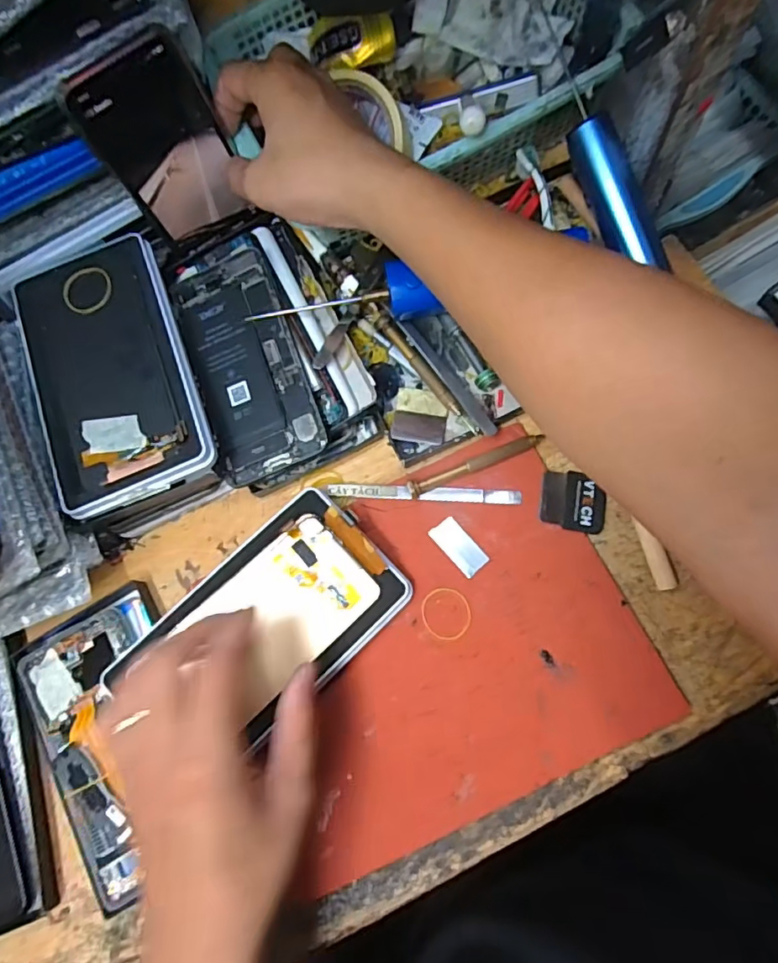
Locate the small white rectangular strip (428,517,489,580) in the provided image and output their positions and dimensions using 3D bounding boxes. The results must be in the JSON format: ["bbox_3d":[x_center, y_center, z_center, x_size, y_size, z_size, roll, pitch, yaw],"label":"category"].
[{"bbox_3d":[0.046,0.042,0.367,0.019,0.004,0.039,-40,75,-7],"label":"small white rectangular strip"}]

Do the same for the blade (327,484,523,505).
[{"bbox_3d":[0.023,0.008,0.378,0.128,0.010,0.009,2,77,8],"label":"blade"}]

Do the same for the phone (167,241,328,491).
[{"bbox_3d":[-0.099,-0.086,0.390,0.075,0.007,0.162,-20,75,2],"label":"phone"}]

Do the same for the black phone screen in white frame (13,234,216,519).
[{"bbox_3d":[-0.187,-0.074,0.377,0.104,0.010,0.180,-22,76,-1],"label":"black phone screen in white frame"}]

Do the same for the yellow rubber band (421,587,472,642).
[{"bbox_3d":[0.037,0.084,0.358,0.031,0.004,0.033,-7,74,4],"label":"yellow rubber band"}]

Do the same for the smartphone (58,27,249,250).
[{"bbox_3d":[-0.139,-0.211,0.359,0.073,0.113,0.006,-35,62,-2],"label":"smartphone"}]

